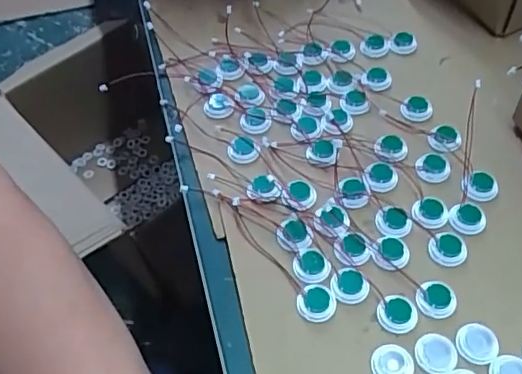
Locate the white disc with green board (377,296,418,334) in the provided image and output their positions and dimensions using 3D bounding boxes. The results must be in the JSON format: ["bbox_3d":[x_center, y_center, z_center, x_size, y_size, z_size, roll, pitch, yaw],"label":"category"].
[{"bbox_3d":[0.080,0.073,0.328,0.023,0.004,0.021,-33,59,-19],"label":"white disc with green board"}]

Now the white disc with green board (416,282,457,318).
[{"bbox_3d":[0.103,0.066,0.332,0.022,0.004,0.020,-2,54,2],"label":"white disc with green board"}]

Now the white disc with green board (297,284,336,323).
[{"bbox_3d":[0.033,0.069,0.336,0.021,0.005,0.022,-2,54,2],"label":"white disc with green board"}]

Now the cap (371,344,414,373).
[{"bbox_3d":[0.072,0.098,0.313,0.022,0.004,0.022,-2,54,2],"label":"cap"}]

